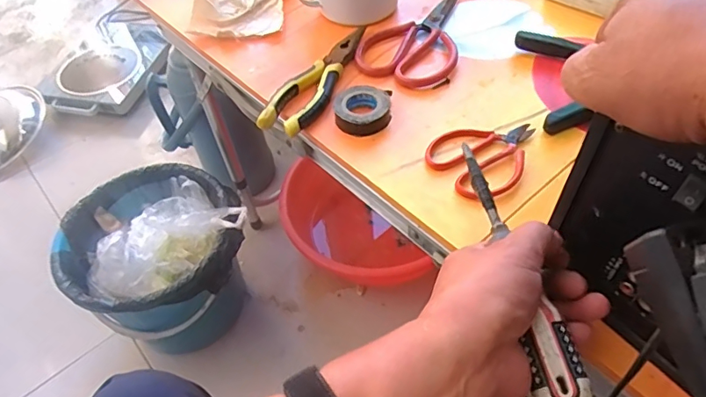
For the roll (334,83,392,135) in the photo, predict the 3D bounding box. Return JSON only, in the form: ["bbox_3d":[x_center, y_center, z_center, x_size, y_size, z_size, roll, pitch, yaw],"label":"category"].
[{"bbox_3d":[0.010,-0.085,0.485,0.053,0.020,0.053,-3,51,3],"label":"roll"}]

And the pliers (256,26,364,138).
[{"bbox_3d":[-0.032,-0.125,0.519,0.045,0.016,0.168,22,56,21],"label":"pliers"}]

